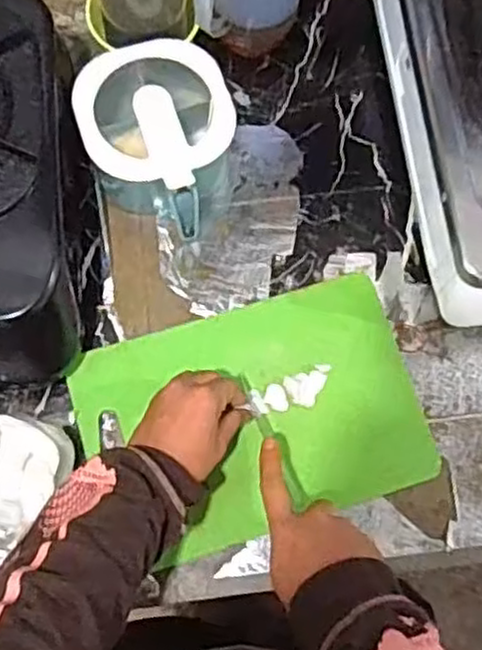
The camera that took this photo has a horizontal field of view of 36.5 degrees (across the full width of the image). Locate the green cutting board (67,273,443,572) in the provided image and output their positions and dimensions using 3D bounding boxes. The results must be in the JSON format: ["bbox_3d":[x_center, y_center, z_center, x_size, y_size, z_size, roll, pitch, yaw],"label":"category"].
[{"bbox_3d":[0.013,0.082,0.665,0.300,0.011,0.200,-17,74,-7],"label":"green cutting board"}]

